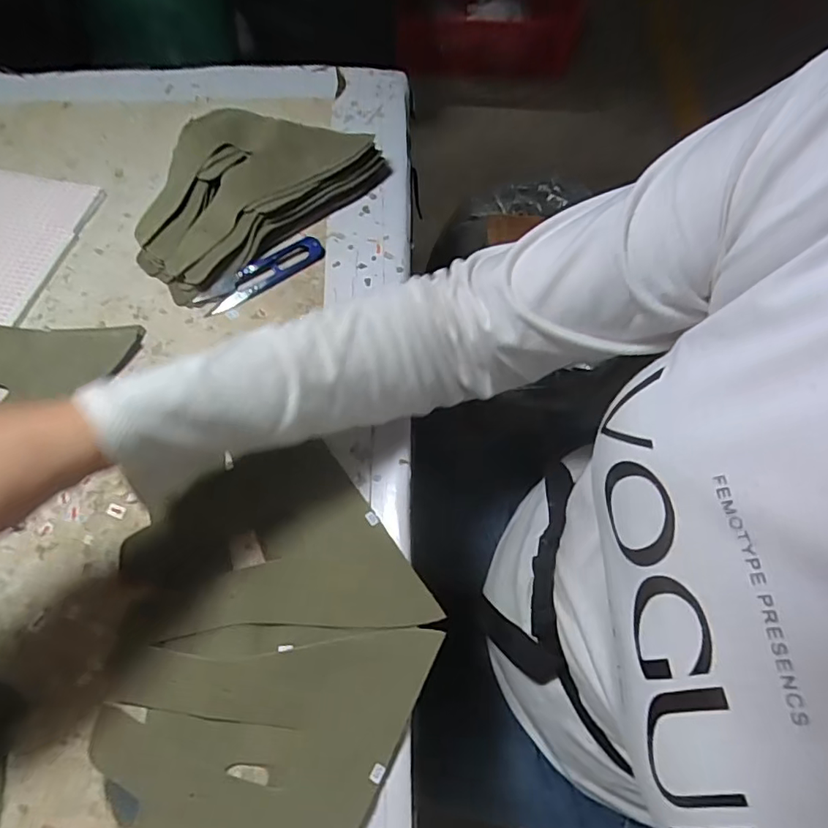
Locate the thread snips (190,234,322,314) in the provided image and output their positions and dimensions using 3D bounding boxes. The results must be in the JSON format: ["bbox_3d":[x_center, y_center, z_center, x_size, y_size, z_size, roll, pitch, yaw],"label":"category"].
[{"bbox_3d":[-0.119,-0.110,0.424,0.103,0.010,0.024,-33,69,-15],"label":"thread snips"}]

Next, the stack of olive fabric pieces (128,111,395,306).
[{"bbox_3d":[-0.139,-0.190,0.443,0.205,0.045,0.124,-38,70,-17],"label":"stack of olive fabric pieces"}]

